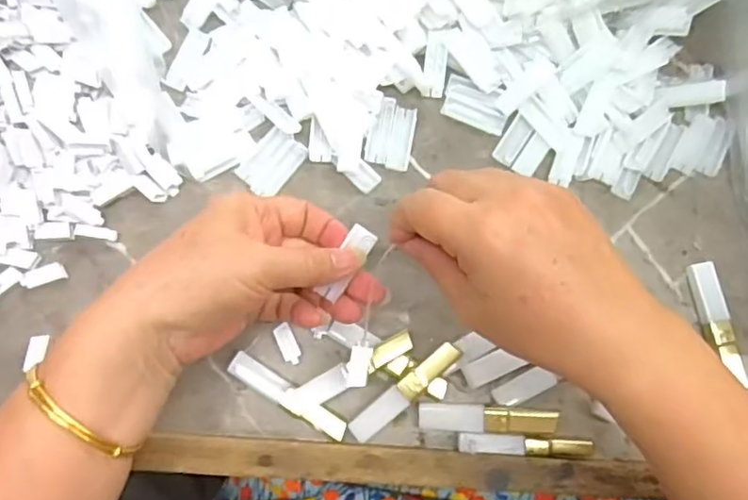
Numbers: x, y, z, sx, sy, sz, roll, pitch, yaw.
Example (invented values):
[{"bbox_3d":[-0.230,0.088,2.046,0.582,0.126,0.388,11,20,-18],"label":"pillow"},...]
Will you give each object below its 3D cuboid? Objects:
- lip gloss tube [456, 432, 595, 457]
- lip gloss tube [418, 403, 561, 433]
[{"bbox_3d":[0.086,0.109,0.343,0.077,0.013,0.011,7,77,-13],"label":"lip gloss tube"},{"bbox_3d":[0.063,0.094,0.341,0.074,0.015,0.015,3,78,-1],"label":"lip gloss tube"}]

